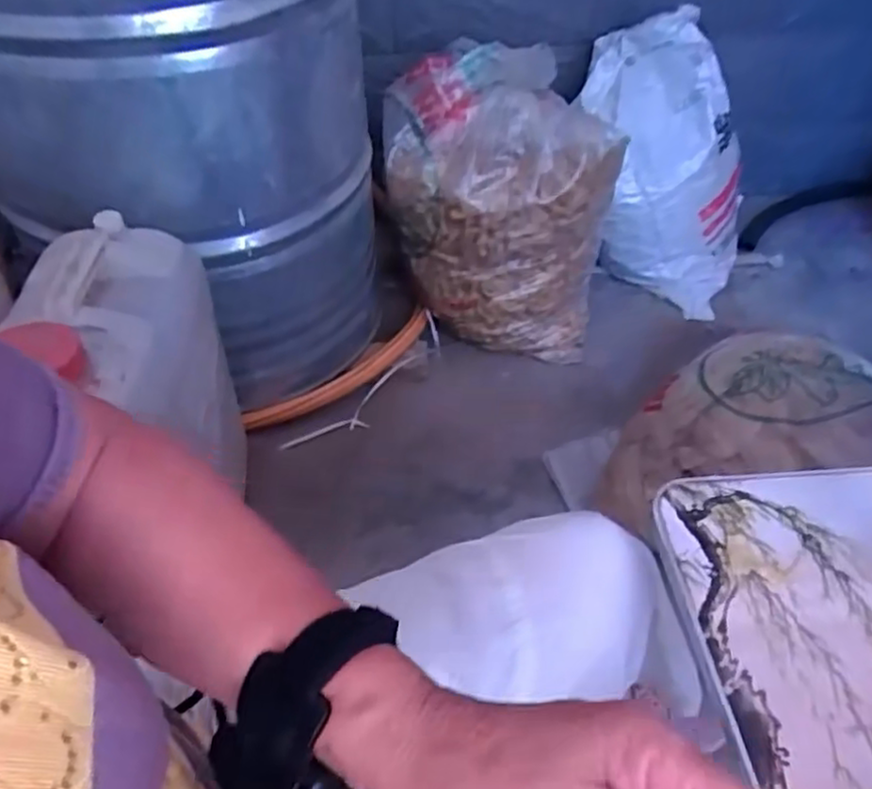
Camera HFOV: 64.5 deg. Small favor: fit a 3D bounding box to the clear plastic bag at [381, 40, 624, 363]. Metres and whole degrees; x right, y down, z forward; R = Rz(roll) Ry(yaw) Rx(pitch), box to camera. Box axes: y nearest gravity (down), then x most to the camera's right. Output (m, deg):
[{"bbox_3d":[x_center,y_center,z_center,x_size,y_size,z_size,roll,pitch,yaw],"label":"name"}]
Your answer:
[{"bbox_3d":[0.104,-0.330,1.282,0.383,0.497,0.288,0,43,2],"label":"clear plastic bag"}]

